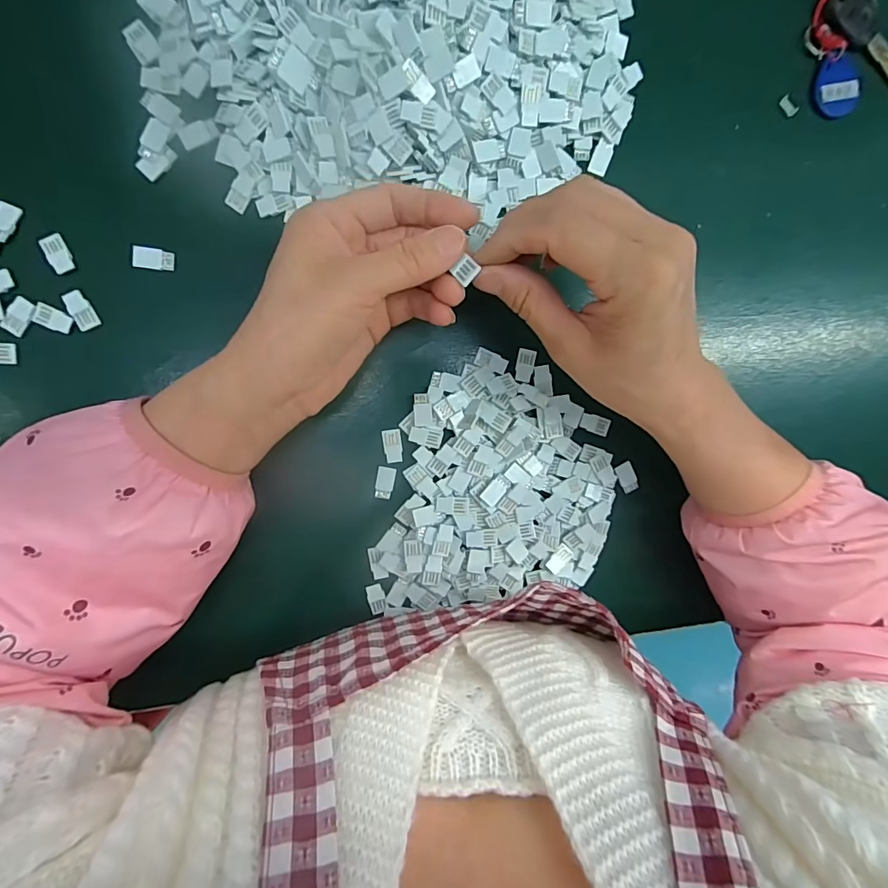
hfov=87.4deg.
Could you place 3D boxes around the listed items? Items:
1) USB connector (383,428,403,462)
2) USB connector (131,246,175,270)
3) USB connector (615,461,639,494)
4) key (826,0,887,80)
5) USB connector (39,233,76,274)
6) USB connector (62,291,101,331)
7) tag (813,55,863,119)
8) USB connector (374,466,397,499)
[{"bbox_3d":[-0.032,0.002,0.295,0.011,0.004,0.021,-8,98,-5],"label":"USB connector"},{"bbox_3d":[-0.166,-0.106,0.267,0.020,0.006,0.012,4,97,-7],"label":"USB connector"},{"bbox_3d":[0.124,0.023,0.315,0.011,0.005,0.020,-25,99,-3],"label":"USB connector"},{"bbox_3d":[0.275,-0.253,0.296,0.081,0.008,0.025,40,91,-10],"label":"key"},{"bbox_3d":[-0.217,-0.107,0.261,0.011,0.004,0.021,-23,99,-3],"label":"USB connector"},{"bbox_3d":[-0.207,-0.076,0.266,0.011,0.004,0.021,-24,99,-3],"label":"USB connector"},{"bbox_3d":[0.254,-0.230,0.299,0.032,0.004,0.034,-11,98,-5],"label":"tag"},{"bbox_3d":[-0.037,0.025,0.297,0.012,0.004,0.021,10,96,-8],"label":"USB connector"}]

